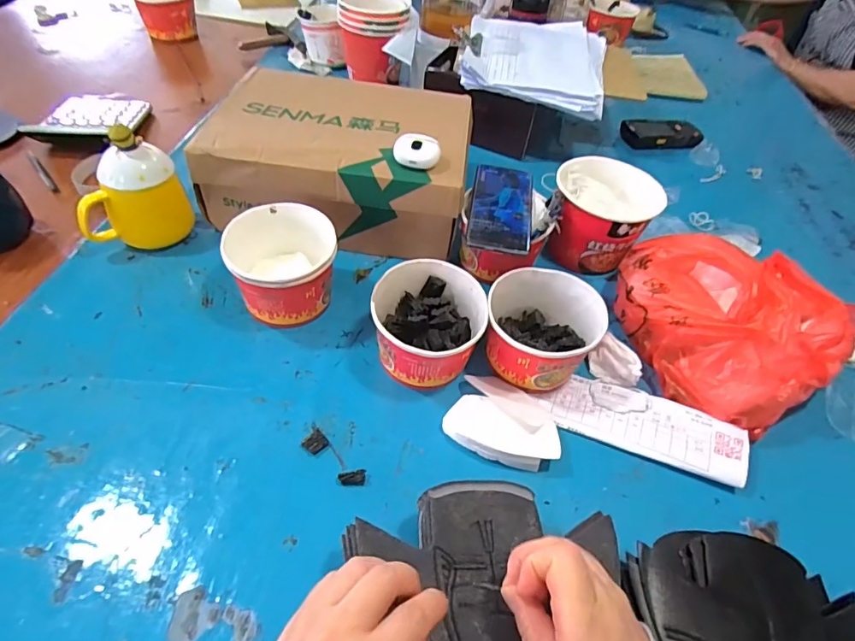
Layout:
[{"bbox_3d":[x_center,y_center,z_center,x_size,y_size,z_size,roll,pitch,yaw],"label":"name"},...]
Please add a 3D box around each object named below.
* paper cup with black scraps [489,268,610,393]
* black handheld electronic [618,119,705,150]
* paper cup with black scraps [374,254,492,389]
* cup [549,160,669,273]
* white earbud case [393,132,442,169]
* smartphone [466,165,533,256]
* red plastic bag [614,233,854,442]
[{"bbox_3d":[0.119,0.012,0.519,0.109,0.080,0.111,3,48,-4],"label":"paper cup with black scraps"},{"bbox_3d":[0.442,-0.348,0.910,0.151,0.033,0.062,-1,49,-7],"label":"black handheld electronic"},{"bbox_3d":[0.000,0.007,0.512,0.110,0.082,0.117,3,48,-4],"label":"paper cup with black scraps"},{"bbox_3d":[0.222,-0.135,0.642,0.130,0.106,0.116,37,55,24],"label":"cup"},{"bbox_3d":[-0.012,-0.194,0.557,0.052,0.022,0.038,8,49,-1],"label":"white earbud case"},{"bbox_3d":[0.089,-0.137,0.584,0.071,0.008,0.160,10,49,1],"label":"smartphone"},{"bbox_3d":[0.323,-0.006,0.530,0.188,0.131,0.226,-35,60,-31],"label":"red plastic bag"}]

